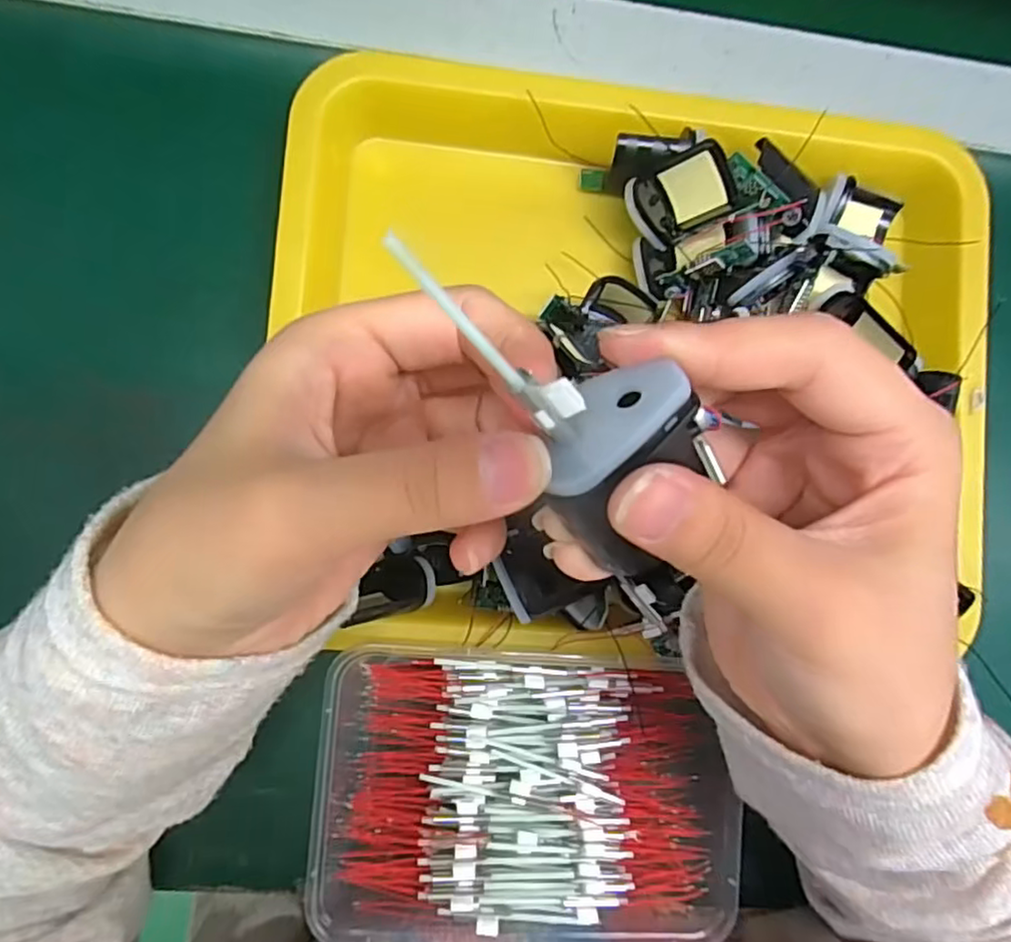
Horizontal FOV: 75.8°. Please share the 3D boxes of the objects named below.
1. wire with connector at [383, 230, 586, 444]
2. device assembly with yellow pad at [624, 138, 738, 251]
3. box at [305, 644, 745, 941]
[{"bbox_3d":[-0.001,-0.020,0.107,0.053,0.004,0.009,38,82,-41],"label":"wire with connector"},{"bbox_3d":[0.081,-0.127,0.298,0.045,0.013,0.032,-20,116,24],"label":"device assembly with yellow pad"},{"bbox_3d":[0.010,0.133,0.269,0.164,0.040,0.112,6,86,-6],"label":"box"}]

